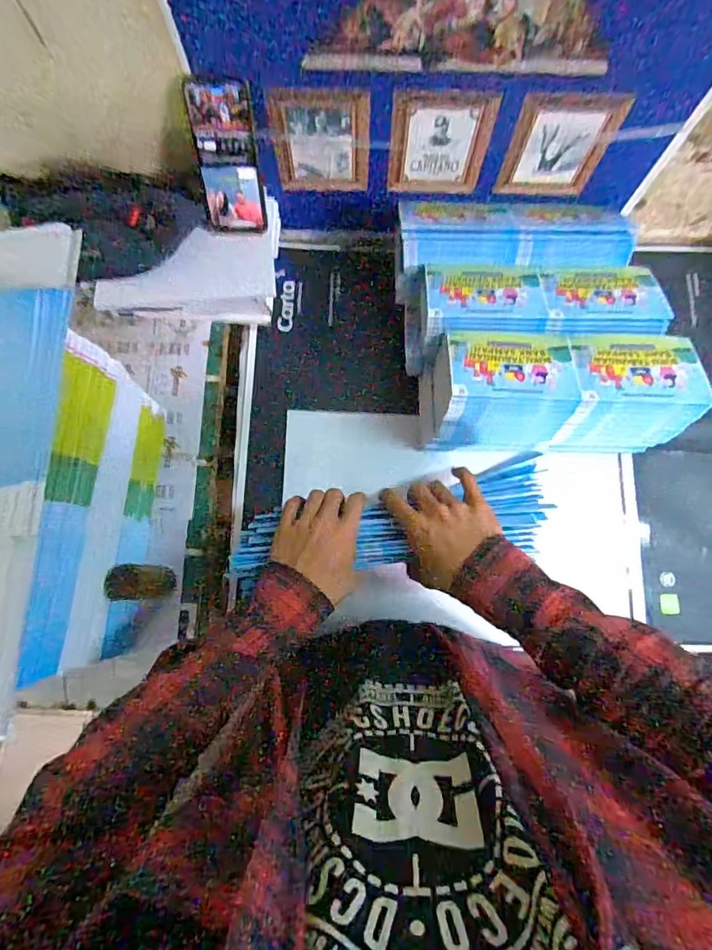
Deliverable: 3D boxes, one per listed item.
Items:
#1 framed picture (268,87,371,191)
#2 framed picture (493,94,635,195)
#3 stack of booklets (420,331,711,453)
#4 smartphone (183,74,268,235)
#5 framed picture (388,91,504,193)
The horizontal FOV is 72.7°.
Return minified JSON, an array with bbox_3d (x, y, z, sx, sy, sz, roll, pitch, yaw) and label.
[{"bbox_3d":[-0.043,-0.421,0.618,0.118,0.135,0.012,2,79,1],"label":"framed picture"},{"bbox_3d":[0.255,-0.413,0.614,0.122,0.137,0.008,3,79,1],"label":"framed picture"},{"bbox_3d":[0.257,-0.108,0.648,0.326,0.151,0.130,2,79,1],"label":"stack of booklets"},{"bbox_3d":[-0.156,-0.386,0.601,0.075,0.170,0.012,2,51,1],"label":"smartphone"},{"bbox_3d":[0.107,-0.417,0.618,0.123,0.138,0.010,4,79,1],"label":"framed picture"}]

